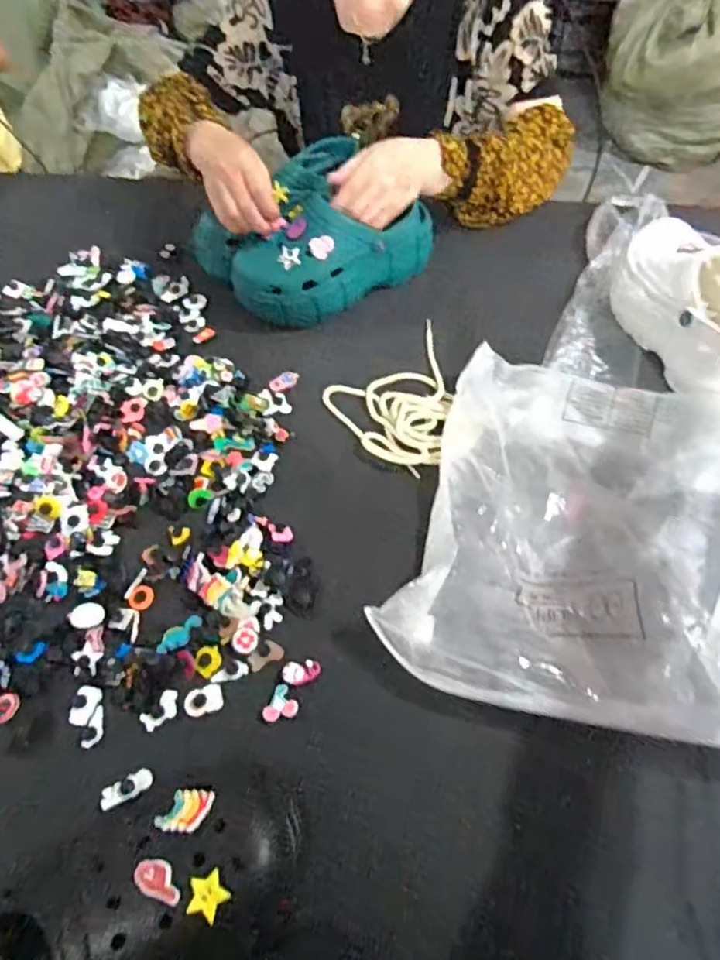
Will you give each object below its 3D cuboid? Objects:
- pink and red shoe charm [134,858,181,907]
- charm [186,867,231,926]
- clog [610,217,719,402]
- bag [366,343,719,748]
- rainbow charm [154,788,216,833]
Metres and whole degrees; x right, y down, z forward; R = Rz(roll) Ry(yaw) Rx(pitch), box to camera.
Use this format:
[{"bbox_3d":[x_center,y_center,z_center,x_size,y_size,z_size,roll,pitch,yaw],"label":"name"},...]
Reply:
[{"bbox_3d":[-0.124,0.248,0.363,0.033,0.004,0.019,15,35,13],"label":"pink and red shoe charm"},{"bbox_3d":[-0.093,0.255,0.361,0.024,0.004,0.026,23,53,-5],"label":"charm"},{"bbox_3d":[0.353,-0.188,0.621,0.086,0.103,0.212,-16,58,-6],"label":"clog"},{"bbox_3d":[0.206,0.042,0.533,0.295,0.050,0.341,17,61,14],"label":"bag"},{"bbox_3d":[-0.116,0.220,0.392,0.029,0.004,0.032,8,33,23],"label":"rainbow charm"}]

